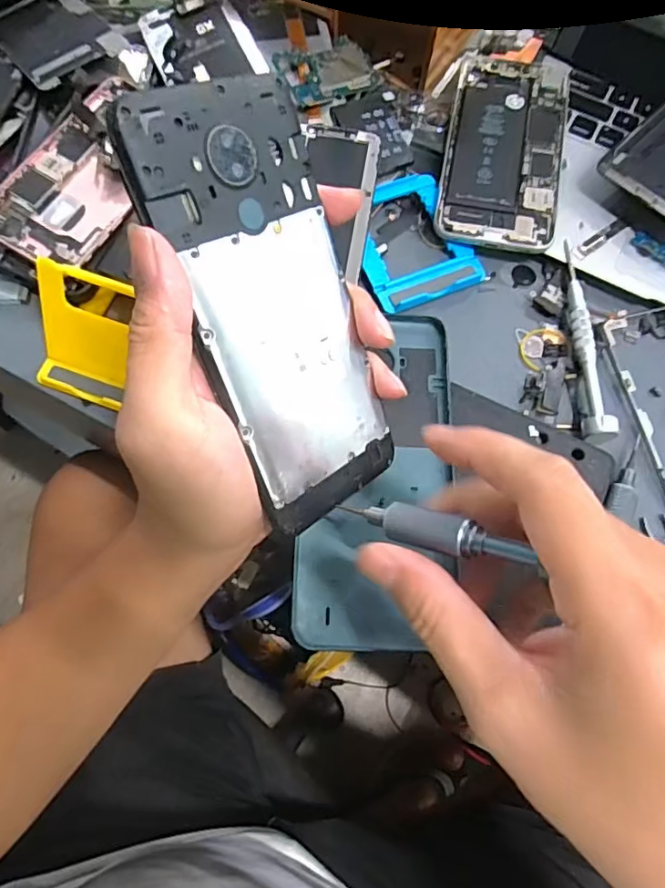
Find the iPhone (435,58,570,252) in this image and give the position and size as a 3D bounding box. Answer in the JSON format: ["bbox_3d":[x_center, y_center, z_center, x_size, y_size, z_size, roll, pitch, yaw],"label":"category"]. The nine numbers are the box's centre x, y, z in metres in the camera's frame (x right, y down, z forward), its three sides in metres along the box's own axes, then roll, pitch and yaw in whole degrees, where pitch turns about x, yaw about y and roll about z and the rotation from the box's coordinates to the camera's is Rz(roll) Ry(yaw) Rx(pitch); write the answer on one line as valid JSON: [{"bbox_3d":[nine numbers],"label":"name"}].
[{"bbox_3d":[0.113,-0.194,0.363,0.074,0.006,0.149,11,69,1],"label":"iPhone"}]

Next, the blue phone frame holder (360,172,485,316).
[{"bbox_3d":[0.048,-0.126,0.345,0.072,0.009,0.085,-24,72,-12],"label":"blue phone frame holder"}]

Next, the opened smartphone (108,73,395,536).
[{"bbox_3d":[-0.020,-0.051,0.224,0.074,0.005,0.167,-33,116,-31],"label":"opened smartphone"}]

